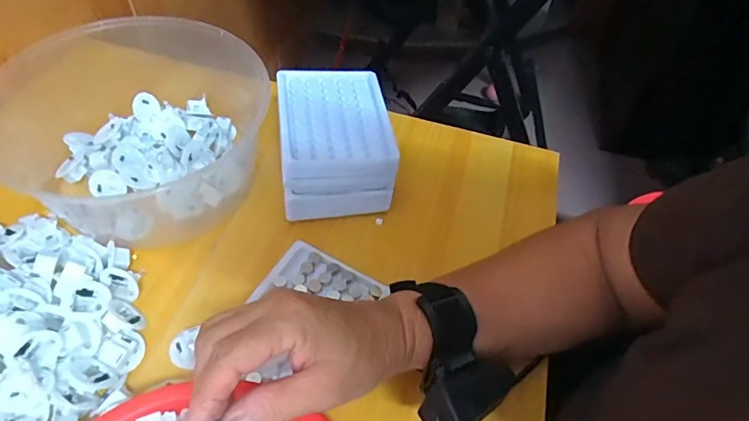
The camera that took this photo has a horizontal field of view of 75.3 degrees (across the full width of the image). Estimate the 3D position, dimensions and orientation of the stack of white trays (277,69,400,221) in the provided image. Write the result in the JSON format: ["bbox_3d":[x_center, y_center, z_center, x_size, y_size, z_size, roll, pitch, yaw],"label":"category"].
[{"bbox_3d":[-0.039,-0.069,0.466,0.097,0.068,0.129,-4,52,-8],"label":"stack of white trays"}]

